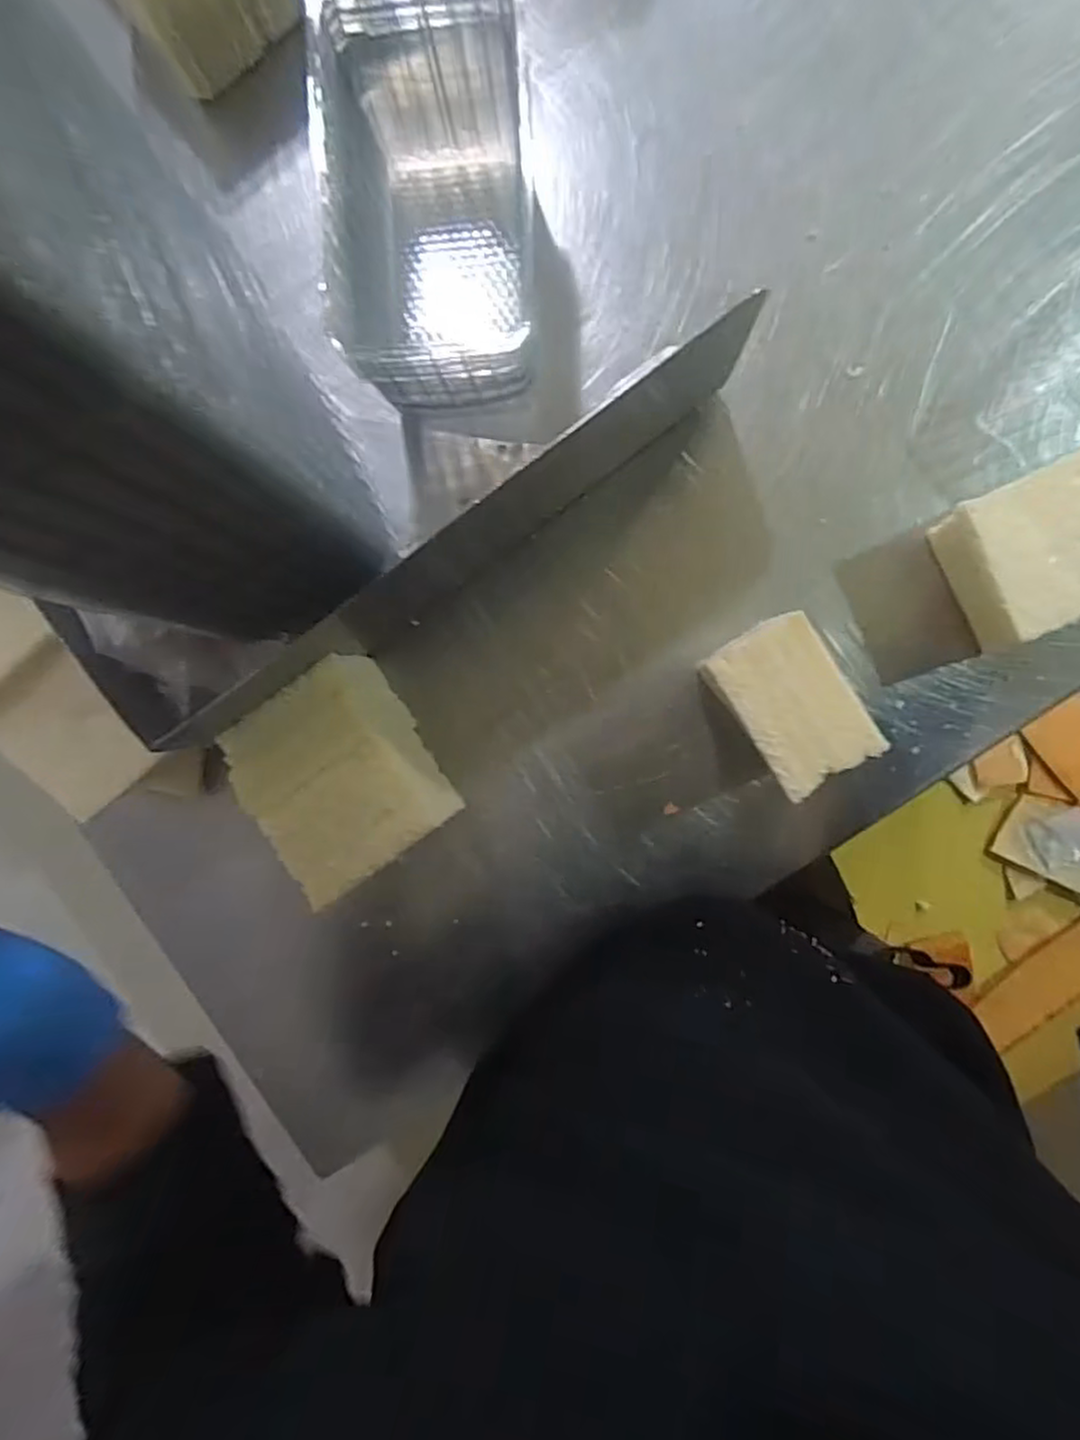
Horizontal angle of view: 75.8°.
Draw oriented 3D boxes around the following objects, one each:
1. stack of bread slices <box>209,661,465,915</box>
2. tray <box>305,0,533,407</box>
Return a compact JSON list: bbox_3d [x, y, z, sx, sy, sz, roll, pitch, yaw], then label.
[{"bbox_3d":[-0.132,0.040,0.480,0.104,0.089,0.133,-36,89,5],"label":"stack of bread slices"},{"bbox_3d":[-0.065,-0.319,0.451,0.119,0.118,0.217,-2,92,4],"label":"tray"}]

